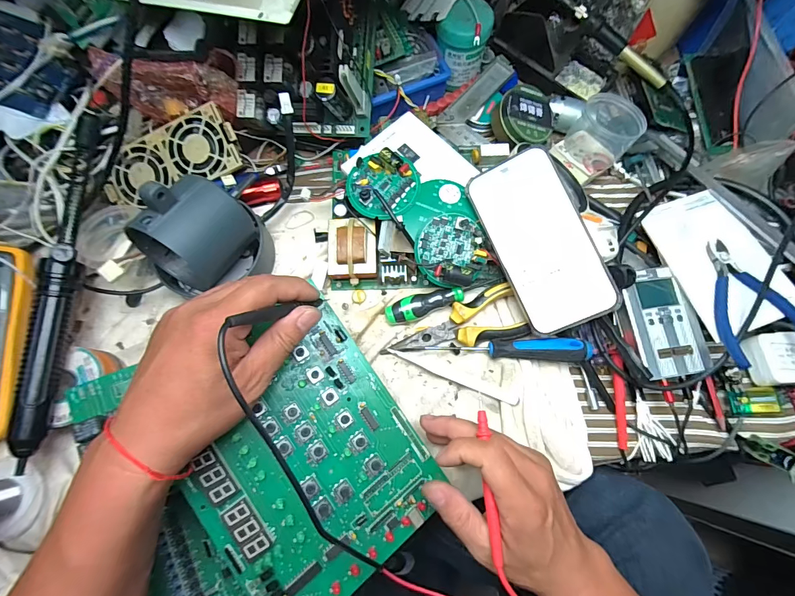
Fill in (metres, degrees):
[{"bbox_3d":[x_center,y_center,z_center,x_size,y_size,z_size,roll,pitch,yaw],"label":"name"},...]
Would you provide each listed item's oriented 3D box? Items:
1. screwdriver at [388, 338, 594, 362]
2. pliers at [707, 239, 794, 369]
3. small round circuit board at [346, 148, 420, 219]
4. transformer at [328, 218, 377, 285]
[{"bbox_3d":[0.089,0.048,0.351,0.181,0.026,0.021,1,74,0],"label":"screwdriver"},{"bbox_3d":[0.324,0.000,0.346,0.078,0.021,0.114,-11,74,-4],"label":"pliers"},{"bbox_3d":[-0.014,-0.110,0.359,0.068,0.018,0.061,17,74,4],"label":"small round circuit board"},{"bbox_3d":[-0.045,-0.047,0.380,0.048,0.041,0.059,0,74,-1],"label":"transformer"}]

